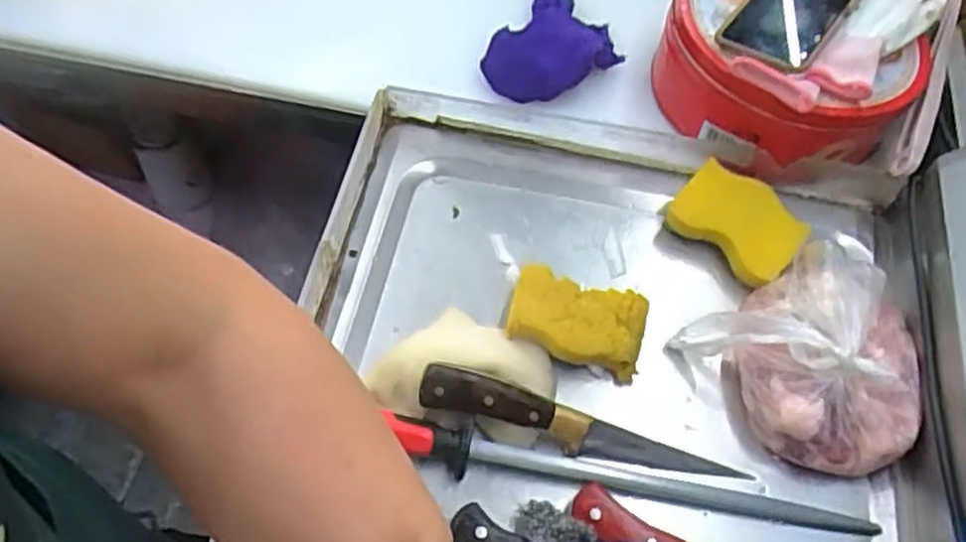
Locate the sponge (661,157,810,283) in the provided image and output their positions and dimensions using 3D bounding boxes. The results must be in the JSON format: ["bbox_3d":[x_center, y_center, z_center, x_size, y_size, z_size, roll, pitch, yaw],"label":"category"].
[{"bbox_3d":[0.214,-0.041,0.637,0.103,0.028,0.072,41,83,14],"label":"sponge"}]

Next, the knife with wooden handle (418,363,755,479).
[{"bbox_3d":[0.072,0.117,0.551,0.239,0.025,0.029,19,59,-6],"label":"knife with wooden handle"}]

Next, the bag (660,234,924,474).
[{"bbox_3d":[0.270,0.057,0.582,0.177,0.084,0.165,-33,66,-21],"label":"bag"}]

